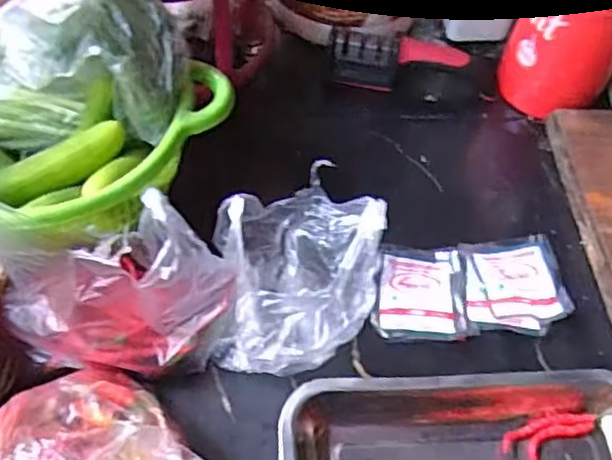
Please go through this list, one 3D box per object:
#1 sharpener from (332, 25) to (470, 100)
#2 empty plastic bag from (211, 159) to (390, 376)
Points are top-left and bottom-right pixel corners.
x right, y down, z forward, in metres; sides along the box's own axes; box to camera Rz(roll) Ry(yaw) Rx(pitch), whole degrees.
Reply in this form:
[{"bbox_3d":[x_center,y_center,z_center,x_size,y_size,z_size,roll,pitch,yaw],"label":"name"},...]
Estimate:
[{"bbox_3d":[0.109,-0.192,0.743,0.159,0.048,0.046,14,56,6],"label":"sharpener"},{"bbox_3d":[-0.008,0.036,0.525,0.125,0.139,0.145,2,56,-3],"label":"empty plastic bag"}]

